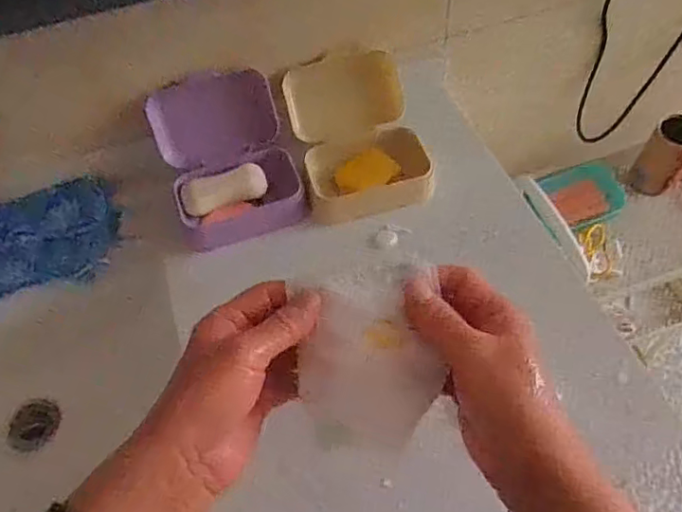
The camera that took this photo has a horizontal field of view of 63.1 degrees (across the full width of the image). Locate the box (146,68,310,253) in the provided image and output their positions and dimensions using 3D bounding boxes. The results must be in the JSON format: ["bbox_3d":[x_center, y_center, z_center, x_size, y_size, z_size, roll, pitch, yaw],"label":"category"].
[{"bbox_3d":[-0.122,-0.104,0.593,0.135,0.080,0.160,-19,57,-9],"label":"box"}]

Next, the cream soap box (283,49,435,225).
[{"bbox_3d":[0.016,-0.134,0.617,0.139,0.079,0.187,-12,56,-4],"label":"cream soap box"}]

